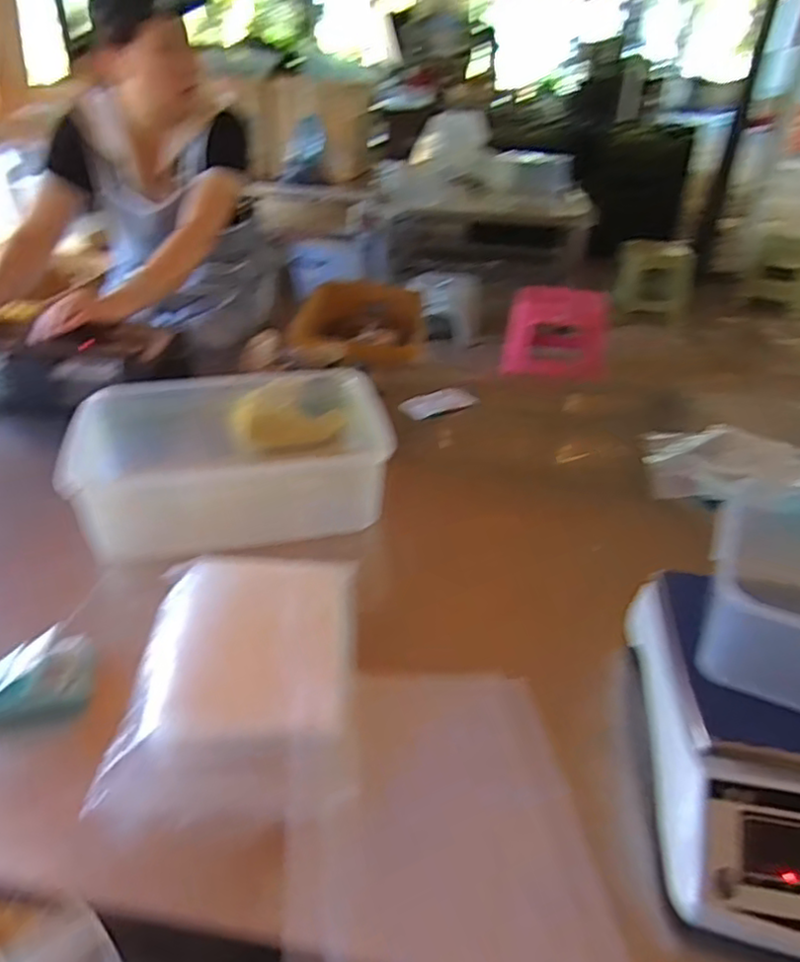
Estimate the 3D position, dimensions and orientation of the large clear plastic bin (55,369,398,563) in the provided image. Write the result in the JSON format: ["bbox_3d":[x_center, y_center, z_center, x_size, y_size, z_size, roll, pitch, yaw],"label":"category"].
[{"bbox_3d":[-0.217,-0.032,0.894,0.362,0.134,0.260,-2,34,-9],"label":"large clear plastic bin"}]

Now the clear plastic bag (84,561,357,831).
[{"bbox_3d":[-0.142,0.171,0.609,0.199,0.060,0.263,1,34,-5],"label":"clear plastic bag"}]

